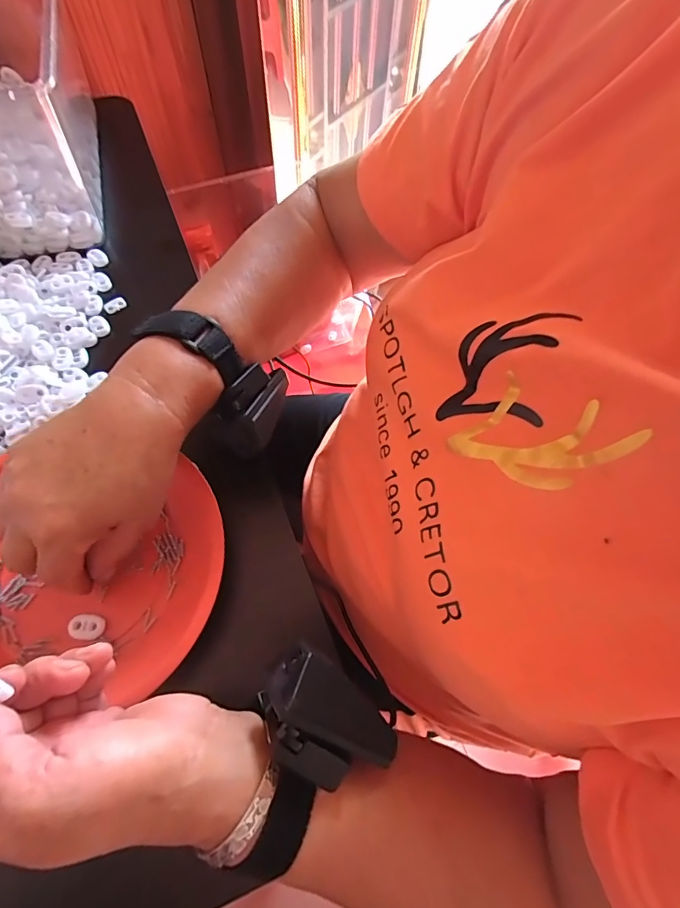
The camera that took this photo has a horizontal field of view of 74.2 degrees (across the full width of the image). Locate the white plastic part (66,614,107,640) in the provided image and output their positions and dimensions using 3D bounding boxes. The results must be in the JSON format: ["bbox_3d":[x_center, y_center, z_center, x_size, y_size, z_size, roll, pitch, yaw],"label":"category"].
[{"bbox_3d":[-0.165,0.112,0.292,0.023,0.005,0.015,5,63,1],"label":"white plastic part"}]

